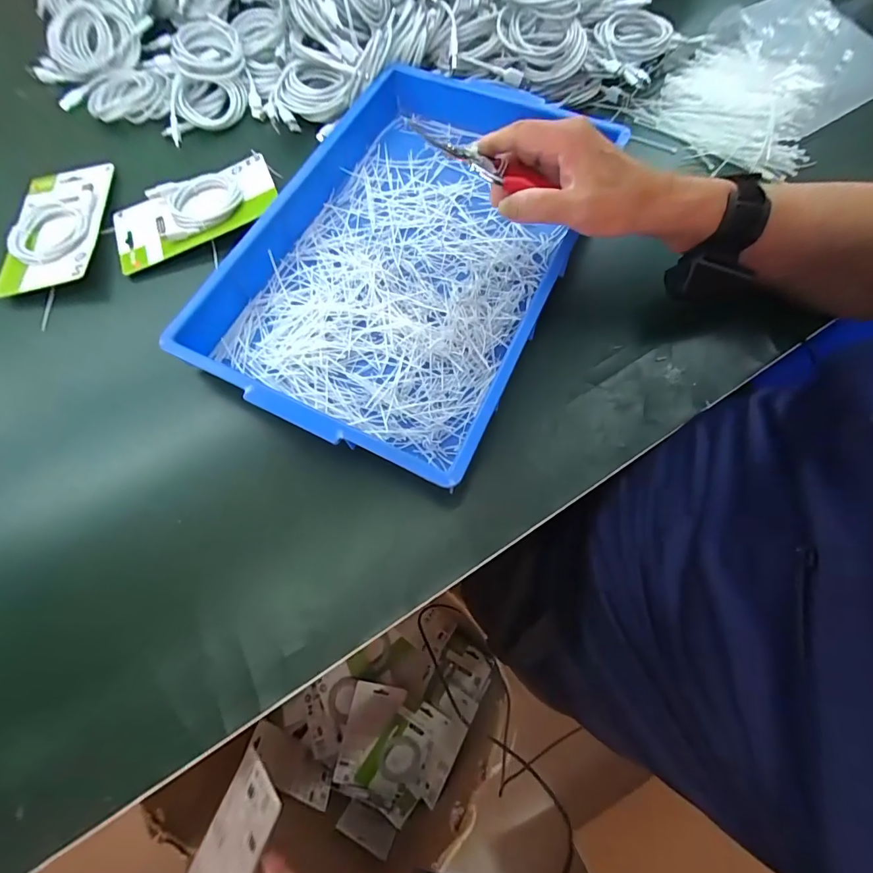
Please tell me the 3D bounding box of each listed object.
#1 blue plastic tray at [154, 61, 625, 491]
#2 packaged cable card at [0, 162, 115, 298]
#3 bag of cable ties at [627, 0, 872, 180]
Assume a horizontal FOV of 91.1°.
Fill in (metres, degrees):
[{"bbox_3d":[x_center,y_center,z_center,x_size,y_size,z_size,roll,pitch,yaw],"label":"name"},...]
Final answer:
[{"bbox_3d":[-0.029,-0.177,0.414,0.279,0.063,0.412,24,72,10],"label":"blue plastic tray"},{"bbox_3d":[-0.397,-0.222,0.448,0.083,0.019,0.169,-6,70,-1],"label":"packaged cable card"},{"bbox_3d":[0.377,-0.394,0.474,0.256,0.026,0.183,-39,87,-2],"label":"bag of cable ties"}]

